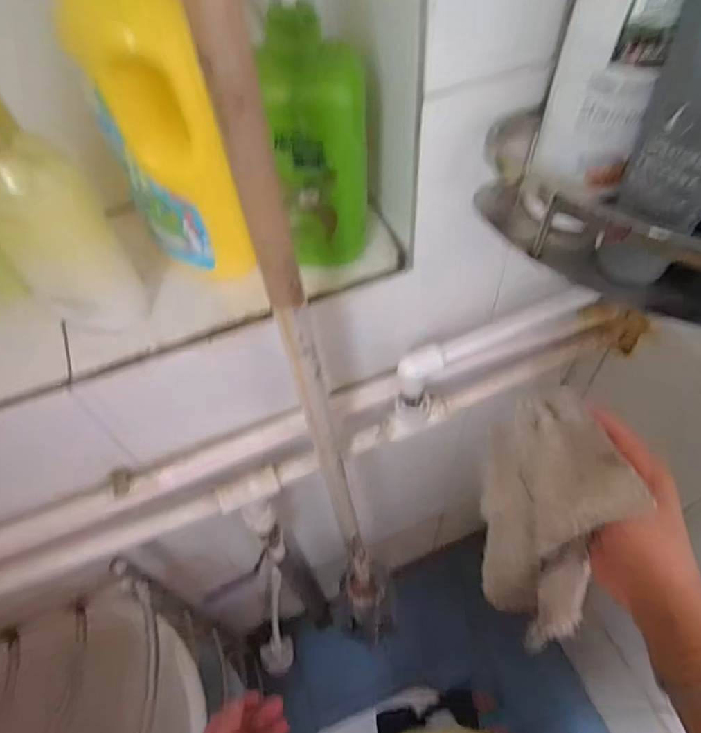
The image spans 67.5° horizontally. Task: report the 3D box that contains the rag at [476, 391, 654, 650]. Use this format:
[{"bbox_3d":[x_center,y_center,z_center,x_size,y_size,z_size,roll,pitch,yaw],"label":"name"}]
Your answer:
[{"bbox_3d":[0.135,0.124,0.376,0.080,0.196,0.076,7,24,10],"label":"rag"}]

